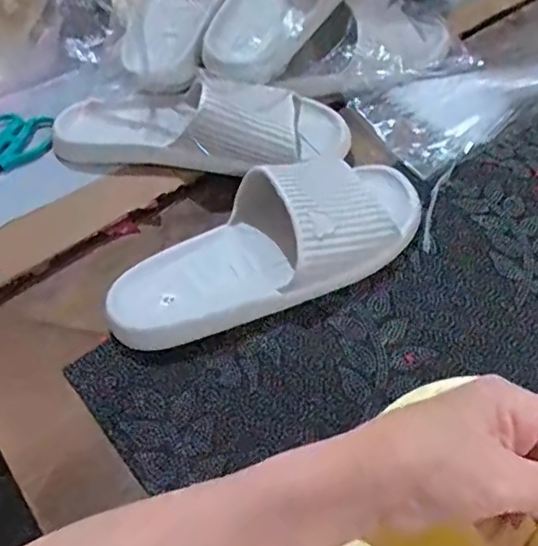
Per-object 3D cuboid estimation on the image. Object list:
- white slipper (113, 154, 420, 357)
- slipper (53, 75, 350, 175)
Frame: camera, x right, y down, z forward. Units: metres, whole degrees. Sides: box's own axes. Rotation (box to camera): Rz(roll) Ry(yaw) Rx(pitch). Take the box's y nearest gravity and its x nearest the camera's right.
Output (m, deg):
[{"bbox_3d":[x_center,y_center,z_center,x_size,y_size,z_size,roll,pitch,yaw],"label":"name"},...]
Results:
[{"bbox_3d":[-0.001,-0.035,0.484,0.279,0.063,0.129,-23,51,-15],"label":"white slipper"},{"bbox_3d":[-0.071,-0.155,0.563,0.281,0.070,0.093,1,49,5],"label":"slipper"}]

